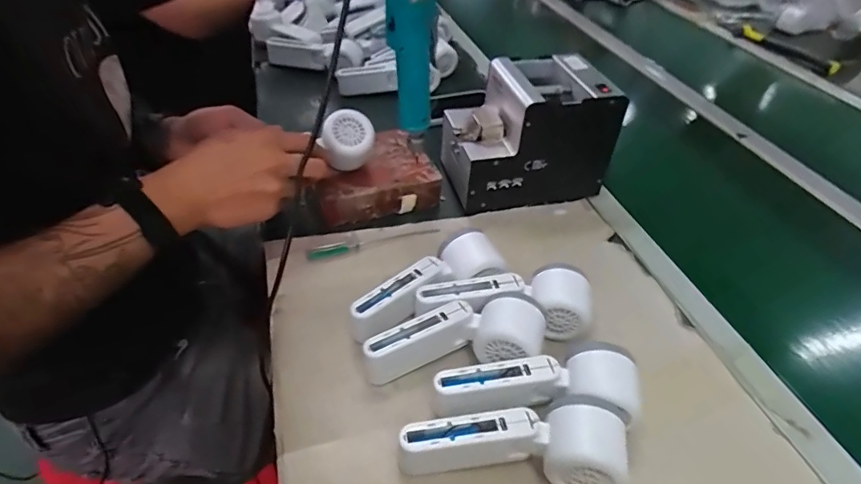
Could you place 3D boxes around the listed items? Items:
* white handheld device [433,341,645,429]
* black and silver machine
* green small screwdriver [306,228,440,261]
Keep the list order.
[{"bbox_3d":[0.086,0.115,0.407,0.160,0.048,0.060,4,42,-2],"label":"white handheld device"},{"bbox_3d":[0.115,-0.137,0.616,0.178,0.146,0.122,-6,43,-14],"label":"black and silver machine"},{"bbox_3d":[-0.061,-0.001,0.555,0.152,0.011,0.014,-12,45,-20],"label":"green small screwdriver"}]

